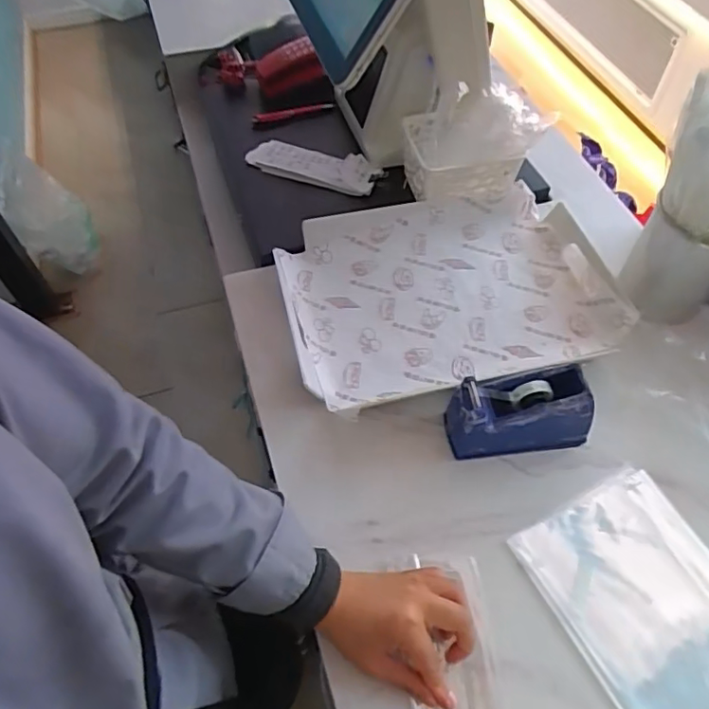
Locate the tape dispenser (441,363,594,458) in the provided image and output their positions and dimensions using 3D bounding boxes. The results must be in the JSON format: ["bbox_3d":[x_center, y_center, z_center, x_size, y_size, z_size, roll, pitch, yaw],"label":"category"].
[{"bbox_3d":[0.165,0.056,0.557,0.138,0.085,0.056,-5,56,-4],"label":"tape dispenser"}]

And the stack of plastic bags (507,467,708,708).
[{"bbox_3d":[0.271,0.229,0.492,0.161,0.004,0.230,-23,59,-15],"label":"stack of plastic bags"}]

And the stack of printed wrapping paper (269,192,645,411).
[{"bbox_3d":[0.108,-0.076,0.673,0.379,0.038,0.264,-12,57,-9],"label":"stack of printed wrapping paper"}]

